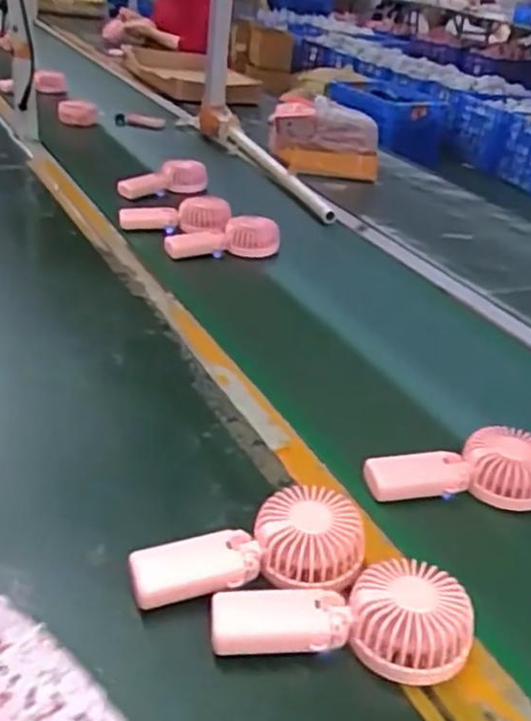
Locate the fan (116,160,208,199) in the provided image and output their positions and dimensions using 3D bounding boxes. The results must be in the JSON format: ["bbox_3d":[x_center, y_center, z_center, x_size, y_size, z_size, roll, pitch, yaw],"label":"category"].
[{"bbox_3d":[-0.186,-0.334,1.313,0.163,0.047,0.080,-11,35,2],"label":"fan"}]

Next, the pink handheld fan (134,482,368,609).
[{"bbox_3d":[-0.014,0.145,0.560,0.180,0.051,0.078,0,31,-13],"label":"pink handheld fan"}]

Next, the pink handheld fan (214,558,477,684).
[{"bbox_3d":[0.054,0.184,0.519,0.181,0.055,0.081,9,30,3],"label":"pink handheld fan"}]

